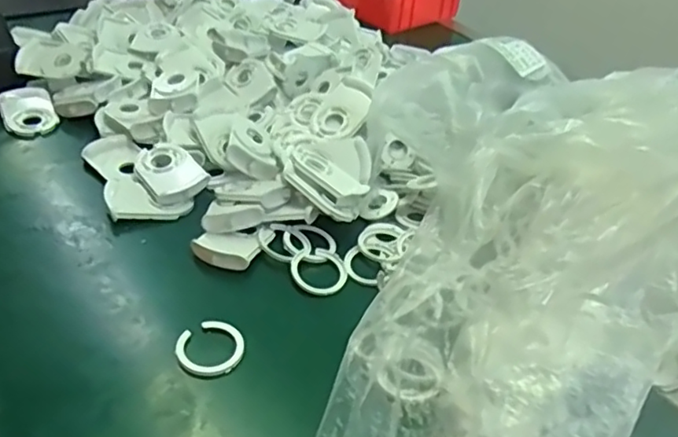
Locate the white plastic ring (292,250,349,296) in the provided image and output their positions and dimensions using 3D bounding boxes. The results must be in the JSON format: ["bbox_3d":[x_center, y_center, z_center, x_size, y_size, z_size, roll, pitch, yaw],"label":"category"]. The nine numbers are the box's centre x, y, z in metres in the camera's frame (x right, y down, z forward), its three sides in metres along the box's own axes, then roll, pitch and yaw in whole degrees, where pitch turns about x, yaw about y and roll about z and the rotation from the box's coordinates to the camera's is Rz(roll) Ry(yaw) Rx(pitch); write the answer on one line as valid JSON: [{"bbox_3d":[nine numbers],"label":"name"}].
[{"bbox_3d":[-0.015,0.048,0.561,0.053,0.008,0.048,-32,66,-36],"label":"white plastic ring"}]

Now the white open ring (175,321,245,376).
[{"bbox_3d":[-0.101,0.101,0.478,0.051,0.006,0.051,4,37,-3],"label":"white open ring"}]

